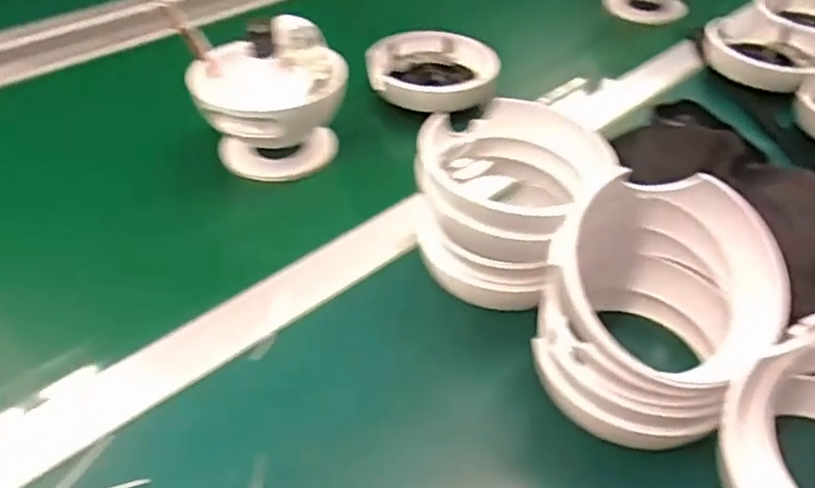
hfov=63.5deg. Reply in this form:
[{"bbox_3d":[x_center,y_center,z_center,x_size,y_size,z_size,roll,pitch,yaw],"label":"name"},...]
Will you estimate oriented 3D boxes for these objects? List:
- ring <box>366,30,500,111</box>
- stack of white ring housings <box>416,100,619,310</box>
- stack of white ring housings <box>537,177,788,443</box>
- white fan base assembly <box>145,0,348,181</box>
[{"bbox_3d":[0.025,-0.166,0.637,0.124,0.036,0.093,10,45,8],"label":"ring"},{"bbox_3d":[0.064,-0.026,0.449,0.114,0.102,0.116,35,54,29],"label":"stack of white ring housings"},{"bbox_3d":[0.143,0.042,0.366,0.115,0.101,0.102,-34,55,-30],"label":"stack of white ring housings"},{"bbox_3d":[-0.123,-0.122,0.558,0.135,0.130,0.131,-15,47,-16],"label":"white fan base assembly"}]

